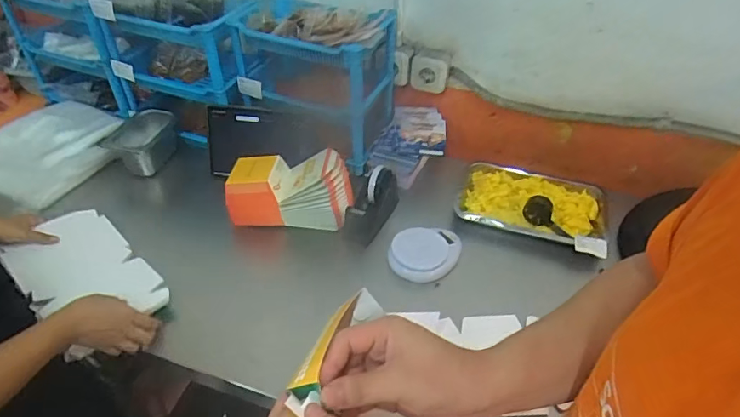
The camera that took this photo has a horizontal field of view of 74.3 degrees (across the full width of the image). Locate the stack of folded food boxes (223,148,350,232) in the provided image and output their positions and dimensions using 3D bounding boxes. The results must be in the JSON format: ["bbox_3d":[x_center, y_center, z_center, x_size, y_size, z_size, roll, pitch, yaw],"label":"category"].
[{"bbox_3d":[-0.160,-0.044,0.995,0.252,0.138,0.093,3,42,3],"label":"stack of folded food boxes"}]

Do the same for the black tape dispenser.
[{"bbox_3d":[0.006,-0.007,1.000,0.065,0.104,0.142,21,45,21],"label":"black tape dispenser"}]

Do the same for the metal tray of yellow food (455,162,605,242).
[{"bbox_3d":[0.339,-0.010,1.039,0.301,0.049,0.204,11,42,11],"label":"metal tray of yellow food"}]

